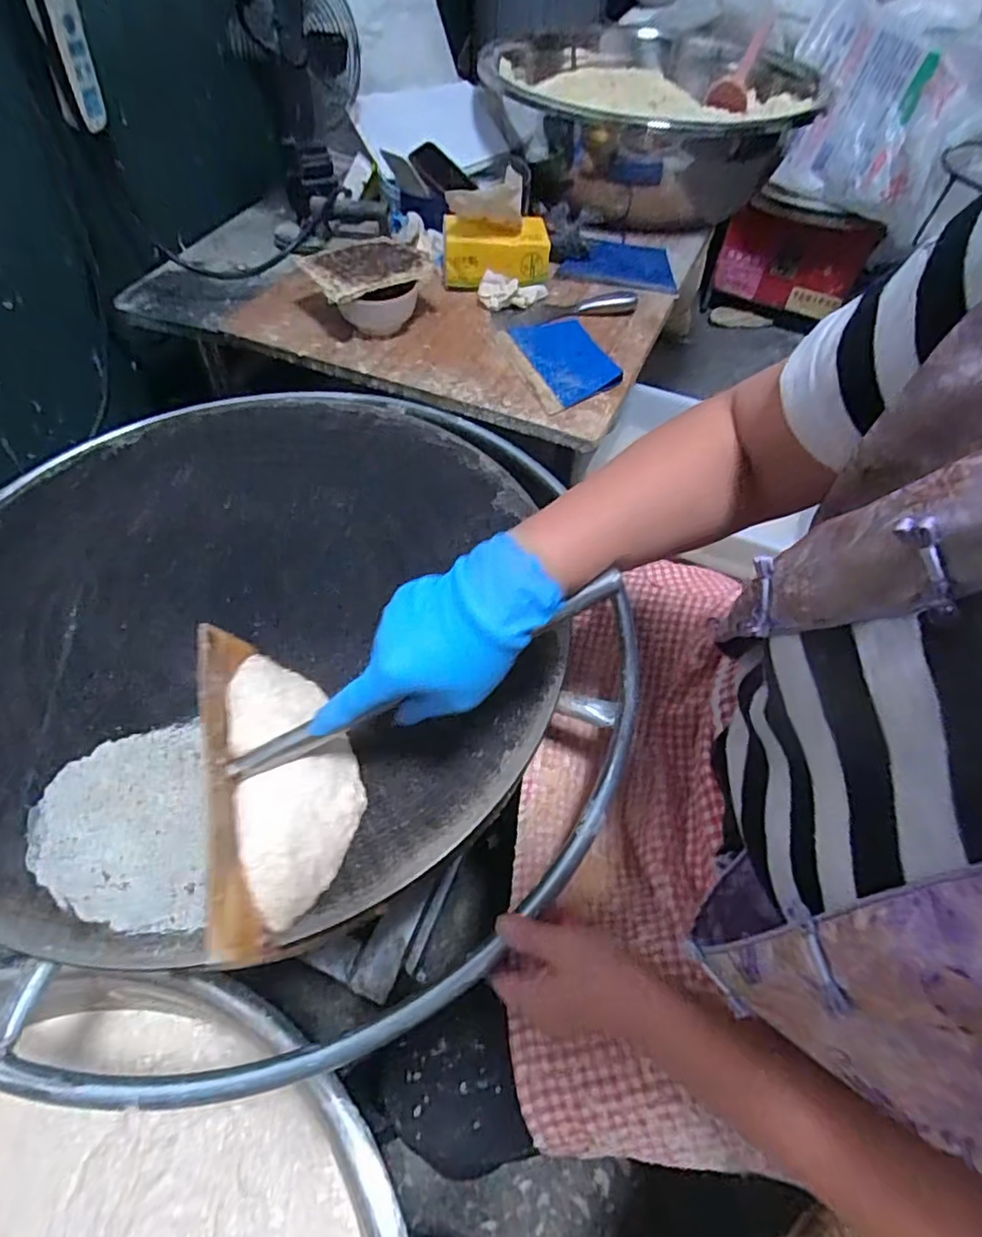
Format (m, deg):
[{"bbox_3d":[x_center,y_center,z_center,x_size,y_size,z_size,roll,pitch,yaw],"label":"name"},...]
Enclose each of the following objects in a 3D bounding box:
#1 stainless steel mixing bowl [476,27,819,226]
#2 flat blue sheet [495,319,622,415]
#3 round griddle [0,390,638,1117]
[{"bbox_3d":[0.276,-0.907,1.093,0.534,0.171,0.537,1,55,-2],"label":"stainless steel mixing bowl"},{"bbox_3d":[0.093,-0.356,0.816,0.130,0.010,0.194,-17,57,-12],"label":"flat blue sheet"},{"bbox_3d":[-0.217,0.025,0.534,0.638,0.057,0.635,-23,59,-18],"label":"round griddle"}]

